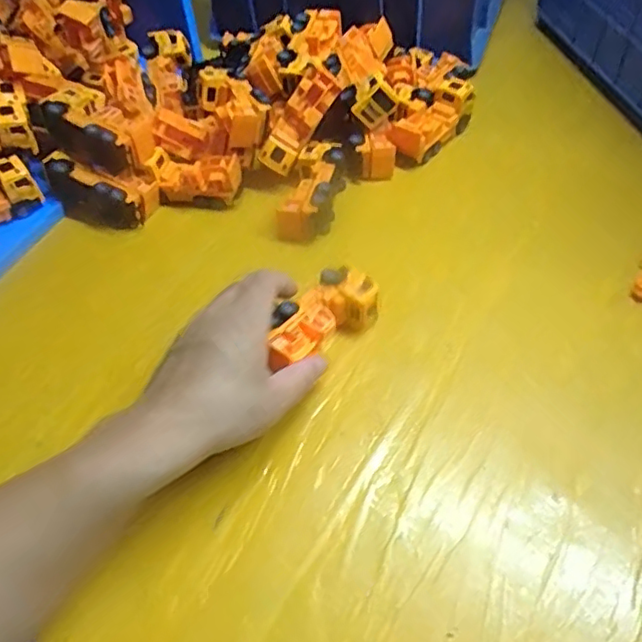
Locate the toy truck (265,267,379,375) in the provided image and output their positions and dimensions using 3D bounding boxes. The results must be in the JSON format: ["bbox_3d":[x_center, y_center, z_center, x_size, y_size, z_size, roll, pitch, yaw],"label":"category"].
[{"bbox_3d":[-0.002,-0.001,0.443,0.042,0.043,0.093,37,52,28],"label":"toy truck"}]

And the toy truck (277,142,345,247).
[{"bbox_3d":[-0.005,-0.122,0.546,0.054,0.038,0.101,9,52,10],"label":"toy truck"}]

